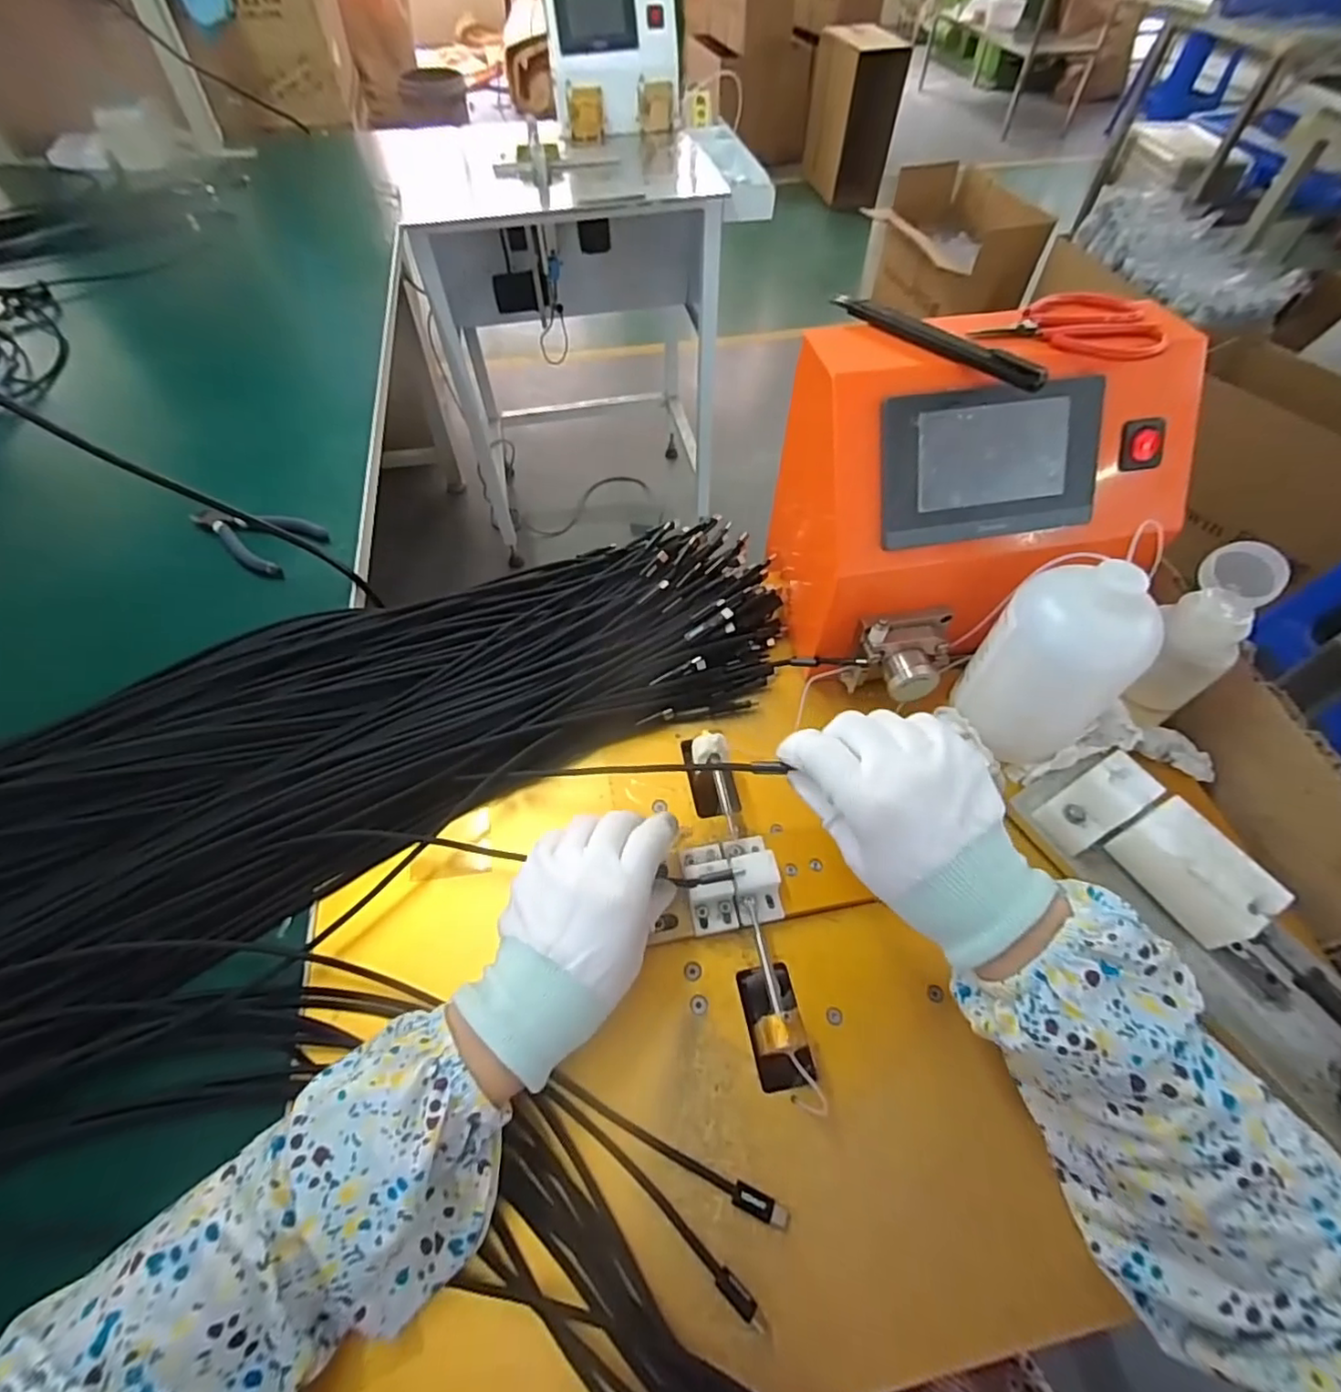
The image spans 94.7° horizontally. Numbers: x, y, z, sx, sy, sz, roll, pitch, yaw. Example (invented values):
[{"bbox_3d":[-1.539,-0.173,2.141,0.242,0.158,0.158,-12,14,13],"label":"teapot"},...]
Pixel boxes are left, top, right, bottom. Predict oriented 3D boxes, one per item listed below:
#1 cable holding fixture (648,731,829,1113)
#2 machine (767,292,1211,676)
[{"bbox_3d":[0.031,0.121,0.352,0.068,0.046,0.199,-10,59,-7],"label":"cable holding fixture"},{"bbox_3d":[0.201,-0.126,0.412,0.243,0.179,0.154,-8,57,-6],"label":"machine"}]

